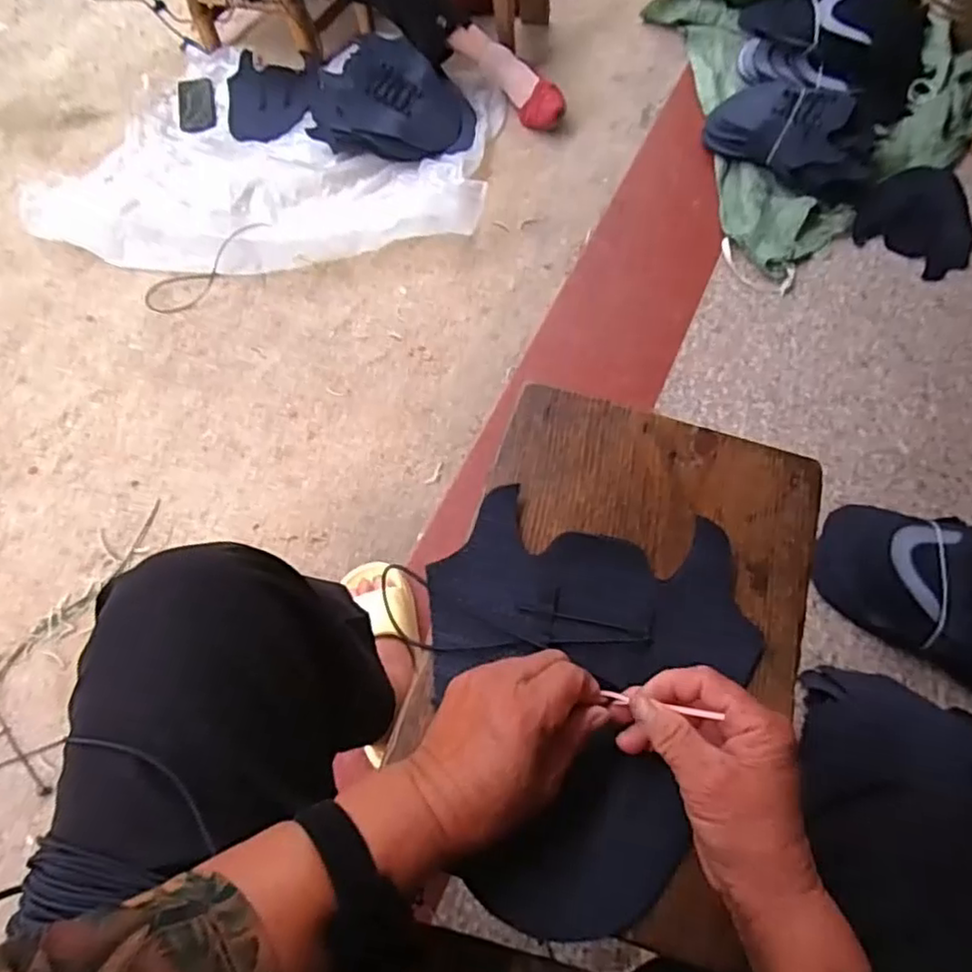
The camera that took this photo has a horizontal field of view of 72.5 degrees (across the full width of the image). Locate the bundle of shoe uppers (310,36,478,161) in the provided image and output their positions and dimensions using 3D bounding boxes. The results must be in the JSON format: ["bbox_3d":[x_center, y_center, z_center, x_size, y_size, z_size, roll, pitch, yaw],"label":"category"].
[{"bbox_3d":[-0.186,-0.743,1.293,0.249,0.116,0.309,-42,69,-15],"label":"bundle of shoe uppers"}]

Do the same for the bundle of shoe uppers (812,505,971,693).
[{"bbox_3d":[0.604,0.131,0.861,0.328,0.084,0.220,31,70,17],"label":"bundle of shoe uppers"}]

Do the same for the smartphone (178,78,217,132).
[{"bbox_3d":[-0.613,-0.807,1.404,0.074,0.016,0.147,-10,65,-6],"label":"smartphone"}]

